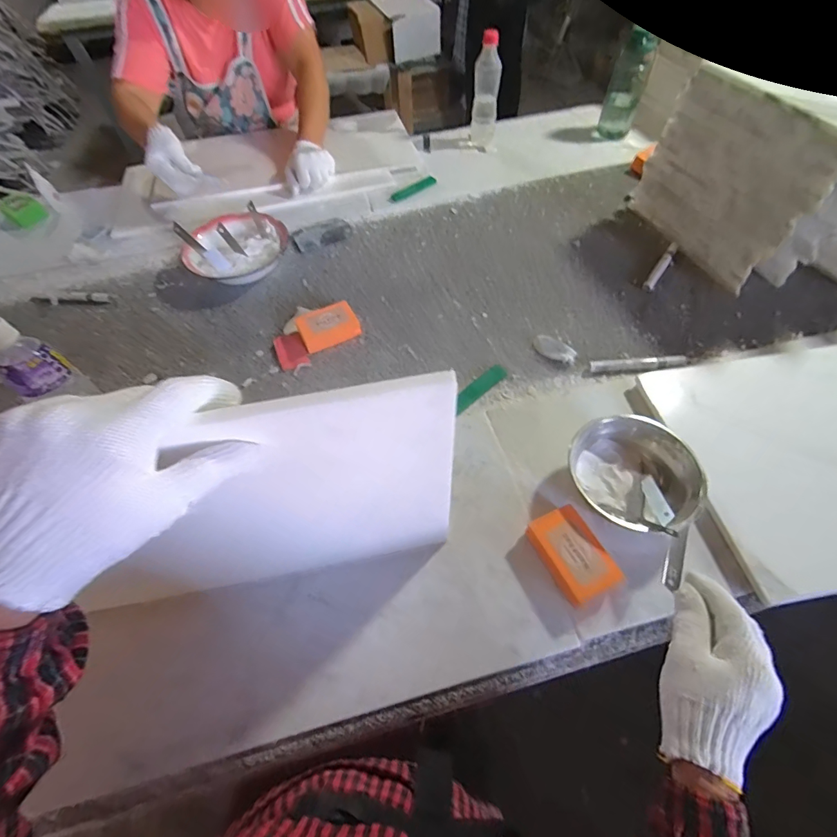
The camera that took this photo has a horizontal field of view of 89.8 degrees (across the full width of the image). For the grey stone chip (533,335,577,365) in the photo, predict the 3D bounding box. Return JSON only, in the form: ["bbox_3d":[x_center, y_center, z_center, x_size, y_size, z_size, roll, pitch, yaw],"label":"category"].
[{"bbox_3d":[0.217,-0.109,0.667,0.071,0.014,0.031,33,66,23],"label":"grey stone chip"}]

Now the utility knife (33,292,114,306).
[{"bbox_3d":[-0.649,-0.225,0.785,0.166,0.015,0.028,2,57,4],"label":"utility knife"}]

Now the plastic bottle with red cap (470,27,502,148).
[{"bbox_3d":[0.155,-0.749,0.970,0.057,0.215,0.055,5,58,8],"label":"plastic bottle with red cap"}]

